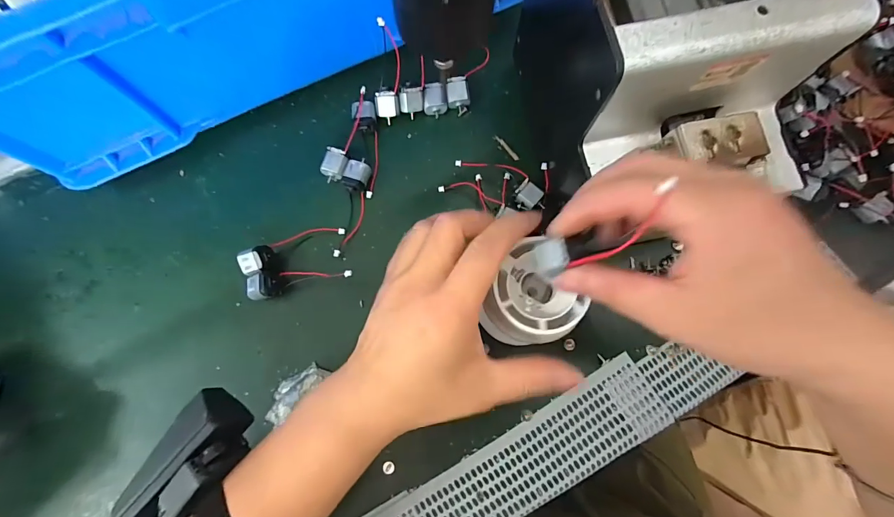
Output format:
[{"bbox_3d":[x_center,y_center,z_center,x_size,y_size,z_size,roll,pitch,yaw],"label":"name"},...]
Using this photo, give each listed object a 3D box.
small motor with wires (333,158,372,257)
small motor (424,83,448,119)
[{"bbox_3d":[-0.076,-0.041,0.309,0.020,0.020,0.078,8,91,2],"label":"small motor with wires"},{"bbox_3d":[-0.010,-0.132,0.329,0.019,0.018,0.025,-4,75,2],"label":"small motor"}]

